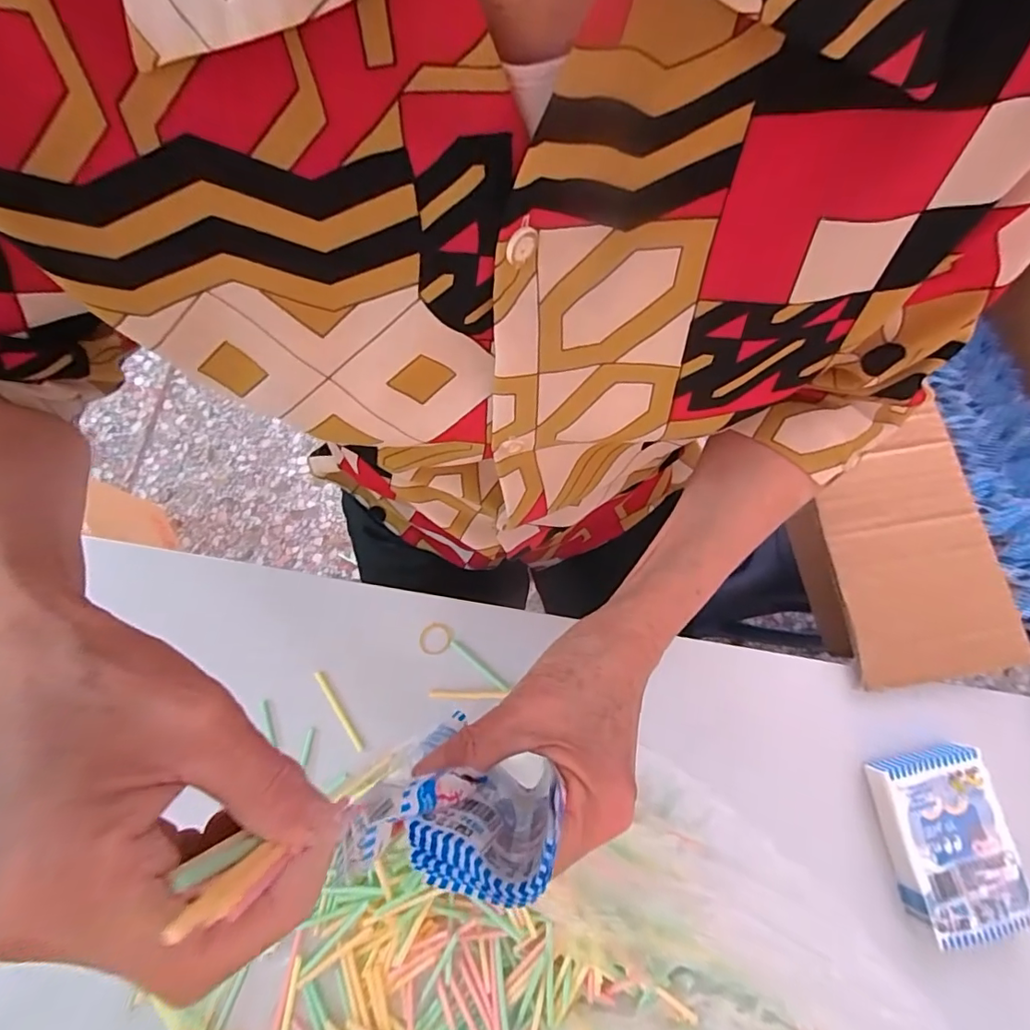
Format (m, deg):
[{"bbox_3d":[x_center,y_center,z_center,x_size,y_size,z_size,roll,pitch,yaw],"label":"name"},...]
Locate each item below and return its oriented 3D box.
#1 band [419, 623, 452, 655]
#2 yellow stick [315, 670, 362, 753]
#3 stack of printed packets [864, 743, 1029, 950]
[{"bbox_3d":[-0.055,0.087,0.366,0.022,0.005,0.022,0,76,0],"label":"band"},{"bbox_3d":[-0.119,0.132,0.355,0.005,0.005,0.059,-33,78,-8],"label":"yellow stick"},{"bbox_3d":[0.275,0.209,0.337,0.070,0.022,0.101,-12,76,-3],"label":"stack of printed packets"}]

